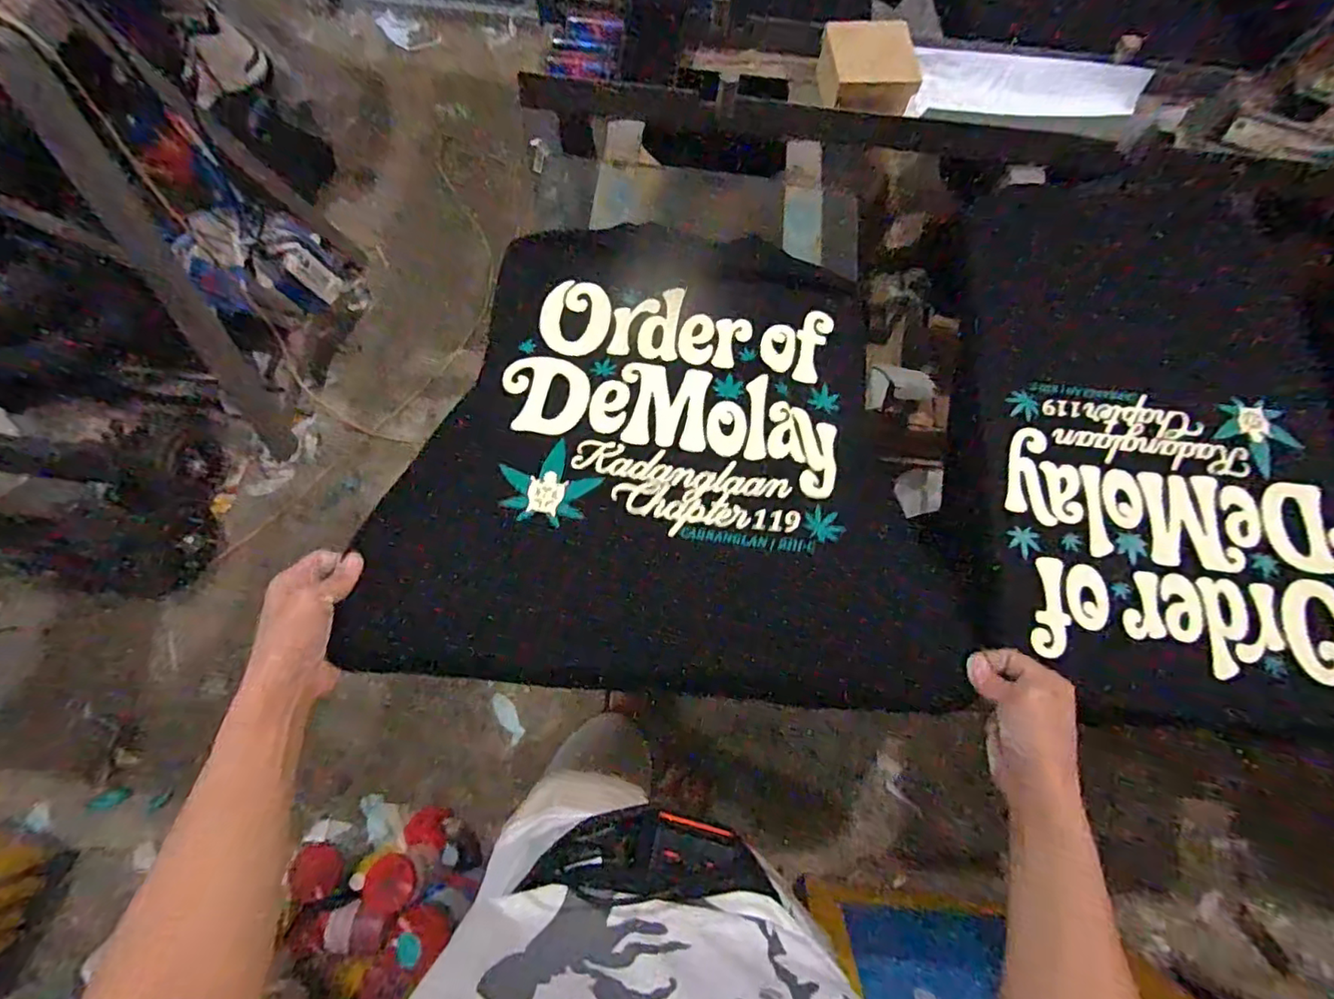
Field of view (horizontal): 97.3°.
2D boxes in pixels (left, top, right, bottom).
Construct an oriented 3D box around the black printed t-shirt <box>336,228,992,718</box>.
[{"bbox_3d":[0.018,-0.082,0.598,0.499,0.055,0.529,4,63,0],"label":"black printed t-shirt"}]

